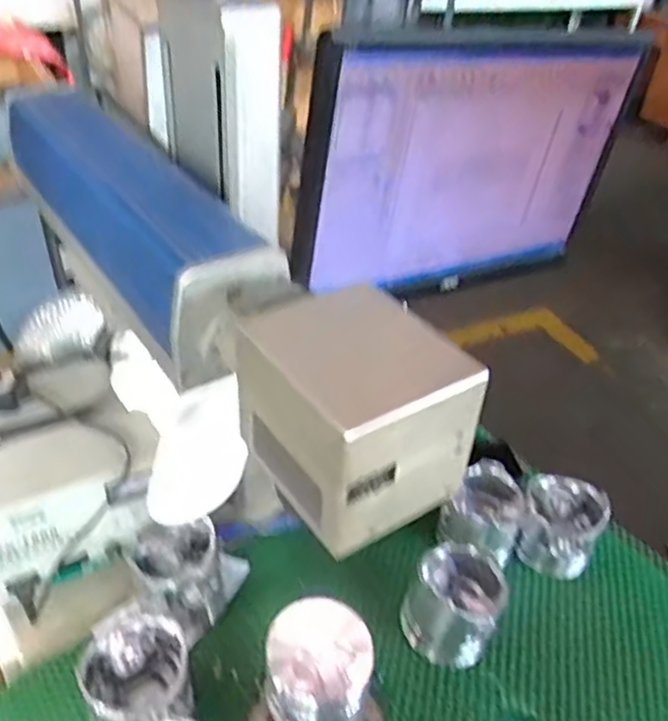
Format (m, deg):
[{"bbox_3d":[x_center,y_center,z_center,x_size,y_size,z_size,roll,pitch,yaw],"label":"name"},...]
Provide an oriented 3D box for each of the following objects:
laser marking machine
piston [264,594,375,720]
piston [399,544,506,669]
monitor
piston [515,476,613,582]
[{"bbox_3d":[-0.130,-0.090,0.558,0.096,0.098,0.587,-20,43,-30],"label":"laser marking machine"},{"bbox_3d":[-0.015,0.280,0.603,0.087,0.121,0.080,4,36,-3],"label":"piston"},{"bbox_3d":[0.123,0.247,0.703,0.089,0.075,0.094,4,36,-3],"label":"piston"},{"bbox_3d":[0.160,-0.212,0.757,0.438,0.289,0.042,-16,41,-27],"label":"monitor"},{"bbox_3d":[0.265,0.197,0.805,0.091,0.085,0.081,18,38,16],"label":"piston"}]

